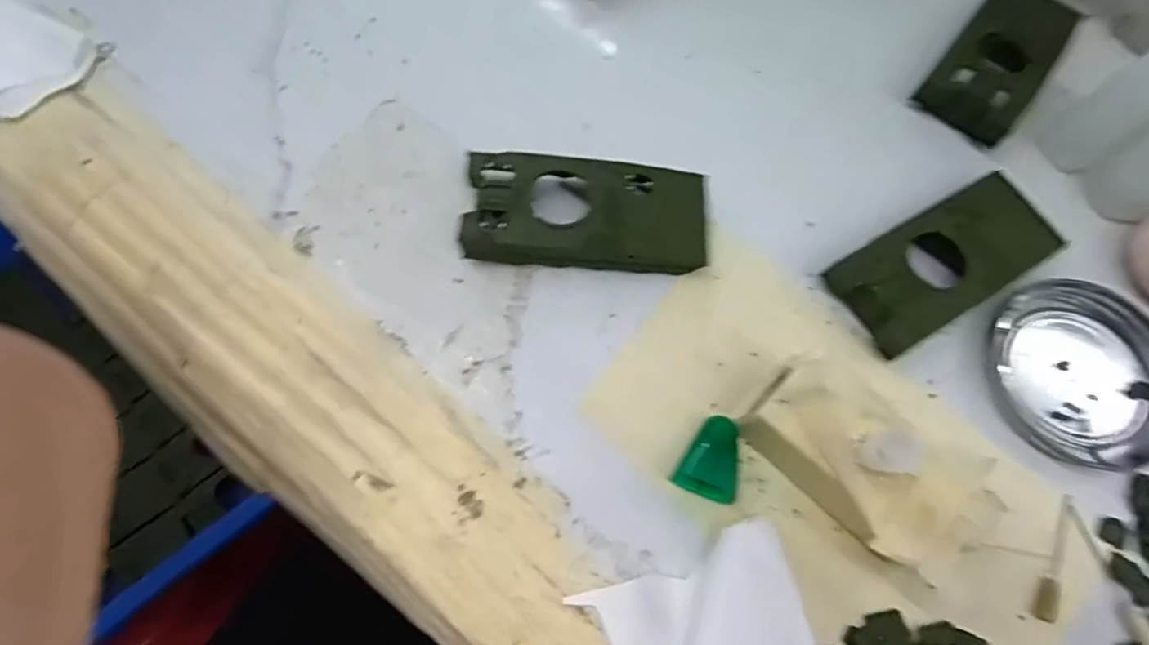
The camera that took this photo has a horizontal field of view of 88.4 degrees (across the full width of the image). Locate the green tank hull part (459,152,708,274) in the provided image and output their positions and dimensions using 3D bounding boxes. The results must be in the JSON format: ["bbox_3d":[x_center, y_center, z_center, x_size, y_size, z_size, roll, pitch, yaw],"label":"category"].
[{"bbox_3d":[0.006,-0.045,0.256,0.102,0.021,0.050,1,70,-2],"label":"green tank hull part"}]

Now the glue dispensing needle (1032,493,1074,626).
[{"bbox_3d":[0.185,0.089,0.225,0.008,0.004,0.050,27,72,7],"label":"glue dispensing needle"}]

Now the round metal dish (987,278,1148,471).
[{"bbox_3d":[0.215,0.021,0.251,0.075,0.010,0.078,1,70,-2],"label":"round metal dish"}]

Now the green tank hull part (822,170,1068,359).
[{"bbox_3d":[0.161,-0.027,0.255,0.105,0.019,0.044,-29,74,-12],"label":"green tank hull part"}]

